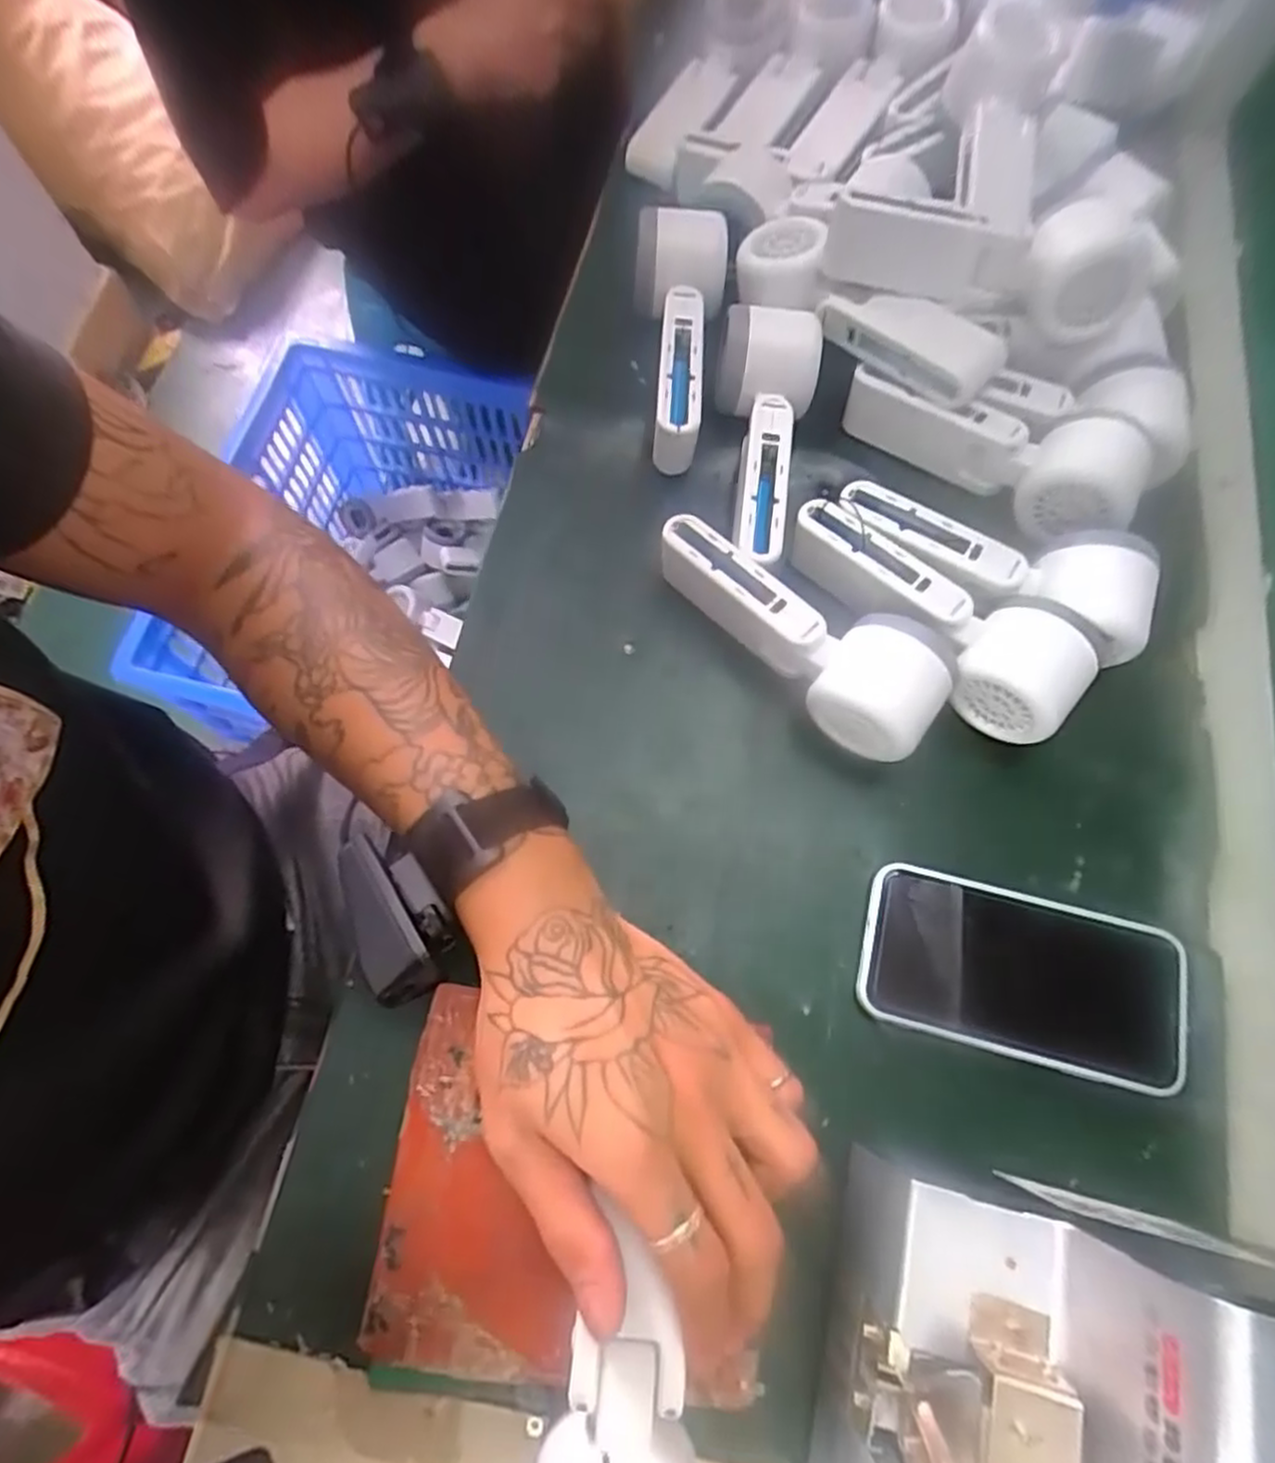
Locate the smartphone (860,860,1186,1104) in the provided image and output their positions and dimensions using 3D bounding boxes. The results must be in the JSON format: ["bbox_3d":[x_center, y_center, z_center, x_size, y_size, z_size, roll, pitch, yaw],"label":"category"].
[{"bbox_3d":[0.180,0.113,0.348,0.143,0.010,0.076,15,71,3],"label":"smartphone"}]

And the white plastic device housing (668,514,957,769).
[{"bbox_3d":[0.080,-0.053,0.382,0.165,0.051,0.053,41,75,12],"label":"white plastic device housing"}]

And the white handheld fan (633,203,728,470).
[{"bbox_3d":[0.024,-0.234,0.443,0.056,0.060,0.153,1,71,-1],"label":"white handheld fan"}]

